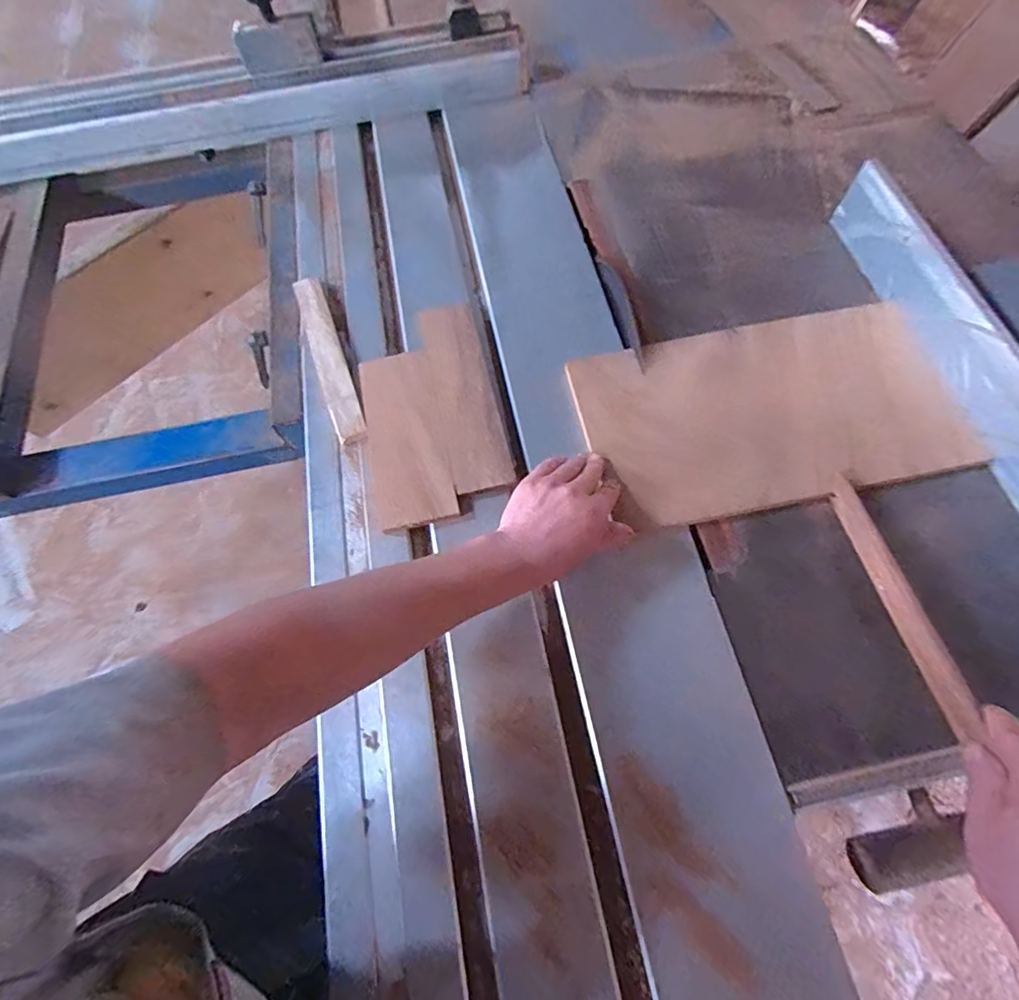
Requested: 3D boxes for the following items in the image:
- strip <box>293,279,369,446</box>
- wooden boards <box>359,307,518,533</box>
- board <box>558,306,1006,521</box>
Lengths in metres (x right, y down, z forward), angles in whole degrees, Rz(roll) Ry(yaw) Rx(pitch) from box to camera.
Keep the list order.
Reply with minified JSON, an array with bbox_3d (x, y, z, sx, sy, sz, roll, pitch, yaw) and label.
[{"bbox_3d":[-0.212,-0.167,0.585,0.038,0.012,0.245,-21,69,-5],"label":"strip"},{"bbox_3d":[-0.089,-0.103,0.557,0.148,0.014,0.263,-14,68,-3],"label":"wooden boards"},{"bbox_3d":[0.265,-0.095,0.521,0.364,0.010,0.205,-11,68,-1],"label":"board"}]

